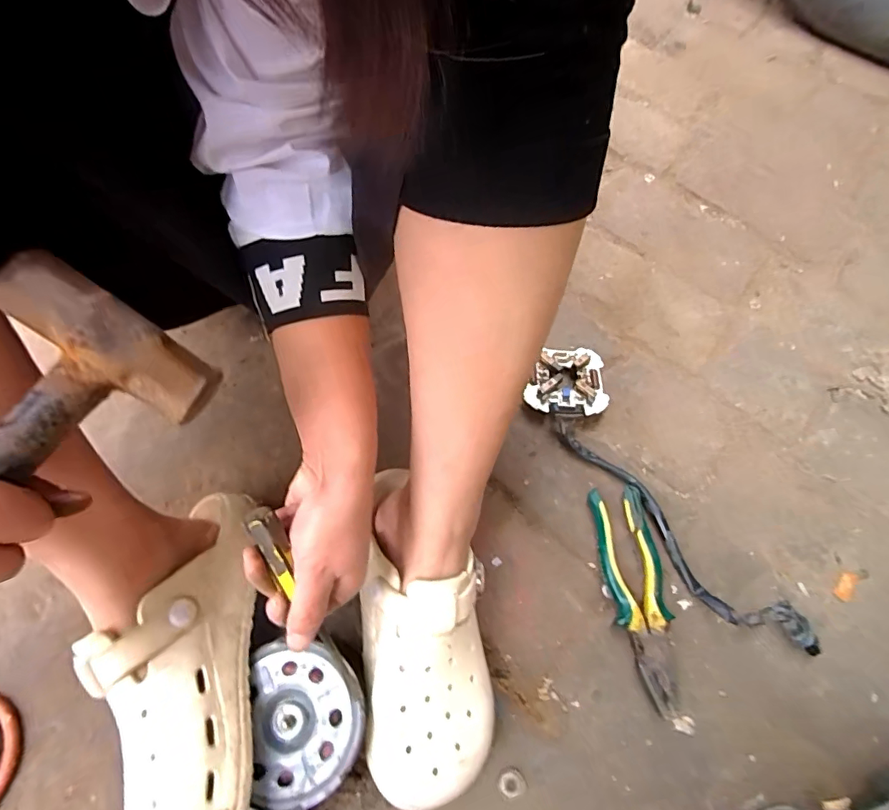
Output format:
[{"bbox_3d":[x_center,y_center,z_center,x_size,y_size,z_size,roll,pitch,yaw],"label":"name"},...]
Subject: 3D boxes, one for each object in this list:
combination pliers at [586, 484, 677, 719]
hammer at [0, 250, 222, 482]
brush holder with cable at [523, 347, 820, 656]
[{"bbox_3d":[0.175,0.172,0.449,0.052,0.020,0.189,-4,68,-3],"label":"combination pliers"},{"bbox_3d":[-0.247,0.089,0.190,0.089,0.049,0.348,30,69,10],"label":"hammer"},{"bbox_3d":[0.199,0.085,0.481,0.097,0.027,0.354,-27,71,-12],"label":"brush holder with cable"}]

